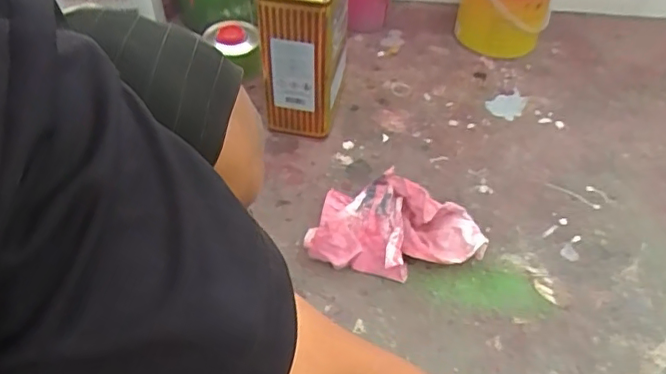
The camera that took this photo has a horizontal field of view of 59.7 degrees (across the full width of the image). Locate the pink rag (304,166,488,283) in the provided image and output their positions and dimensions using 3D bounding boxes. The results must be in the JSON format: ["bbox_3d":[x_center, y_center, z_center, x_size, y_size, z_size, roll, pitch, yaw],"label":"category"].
[{"bbox_3d":[0.087,0.046,0.767,0.223,0.070,0.146,11,48,8],"label":"pink rag"}]

